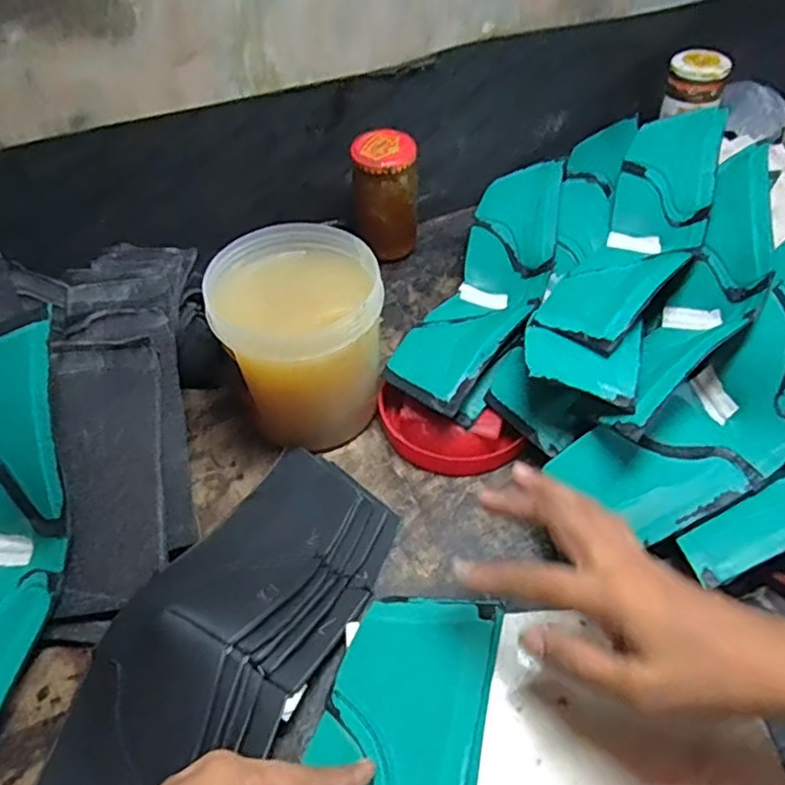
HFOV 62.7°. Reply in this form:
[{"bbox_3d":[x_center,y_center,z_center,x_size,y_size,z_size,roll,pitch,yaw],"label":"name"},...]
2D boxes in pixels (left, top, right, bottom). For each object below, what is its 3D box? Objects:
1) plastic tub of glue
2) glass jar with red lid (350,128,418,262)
[{"bbox_3d":[-0.065,-0.036,0.480,0.113,0.123,0.117,-2,48,0],"label":"plastic tub of glue"},{"bbox_3d":[-0.006,-0.188,0.621,0.060,0.107,0.053,-2,48,0],"label":"glass jar with red lid"}]

